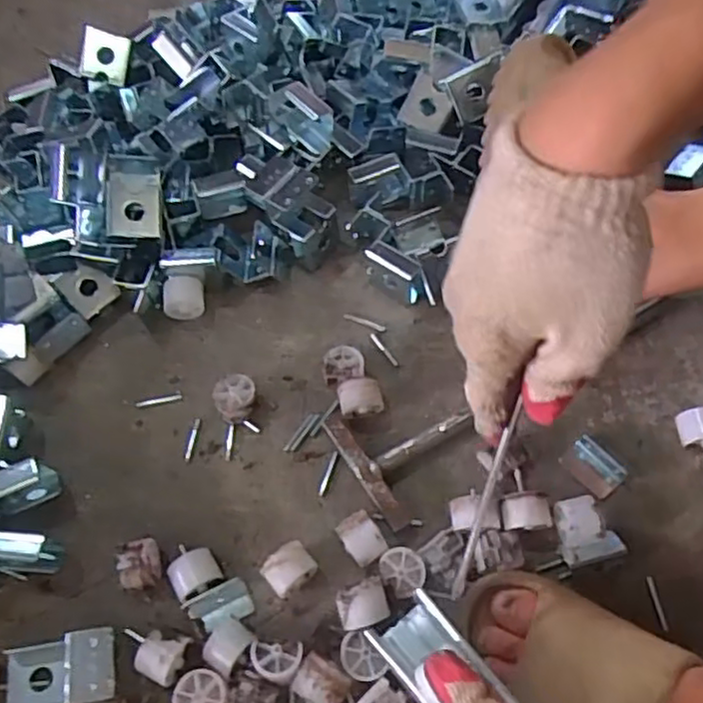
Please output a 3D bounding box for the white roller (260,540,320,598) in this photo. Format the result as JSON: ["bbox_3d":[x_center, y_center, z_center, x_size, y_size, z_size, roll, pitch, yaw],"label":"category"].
[{"bbox_3d":[-0.045,0.158,0.504,0.035,0.031,0.026,-37,67,-15],"label":"white roller"}]

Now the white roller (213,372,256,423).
[{"bbox_3d":[-0.094,0.040,0.569,0.034,0.025,0.035,-1,63,3],"label":"white roller"}]

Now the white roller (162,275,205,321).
[{"bbox_3d":[-0.150,-0.048,0.615,0.038,0.033,0.029,-13,63,-4],"label":"white roller"}]

